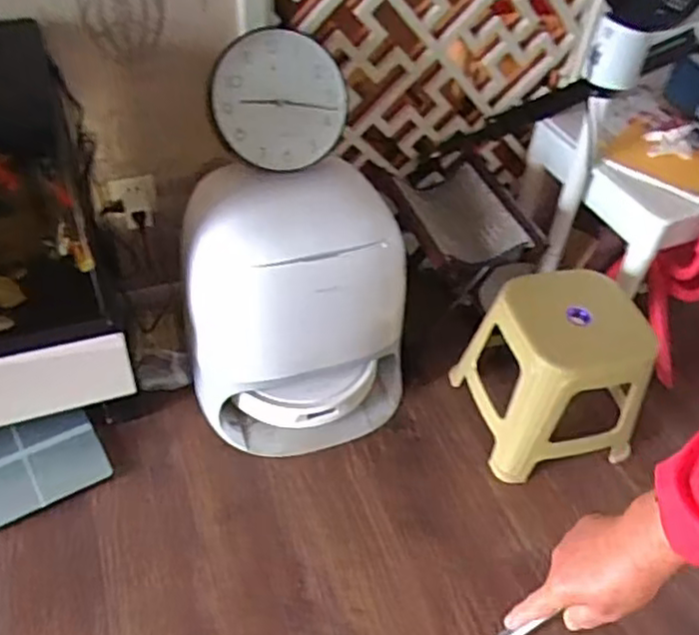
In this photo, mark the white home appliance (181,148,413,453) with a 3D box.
[{"bbox_3d":[-0.086,-0.019,1.252,0.410,0.449,0.320,-15,50,-20],"label":"white home appliance"}]

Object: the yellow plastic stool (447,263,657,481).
[{"bbox_3d":[0.379,0.103,1.269,0.286,0.304,0.261,-7,47,-12],"label":"yellow plastic stool"}]

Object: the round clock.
[{"bbox_3d":[-0.120,-0.361,1.140,0.230,0.227,0.057,19,9,-9],"label":"round clock"}]

